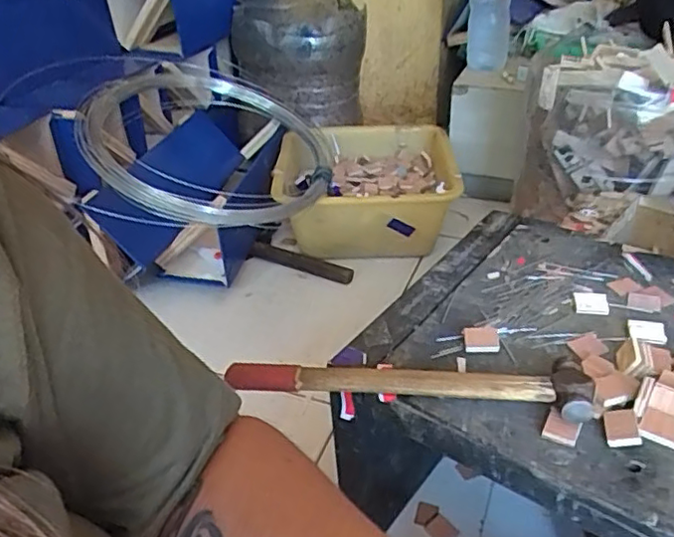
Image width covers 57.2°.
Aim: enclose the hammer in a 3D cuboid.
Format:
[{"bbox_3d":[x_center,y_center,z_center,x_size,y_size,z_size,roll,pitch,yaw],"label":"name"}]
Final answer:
[{"bbox_3d":[0.043,0.074,0.420,0.239,0.024,0.038,4,34,12],"label":"hammer"}]

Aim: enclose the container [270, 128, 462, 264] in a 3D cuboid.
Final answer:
[{"bbox_3d":[0.047,-0.126,1.001,0.273,0.122,0.268,-2,33,3],"label":"container"}]

